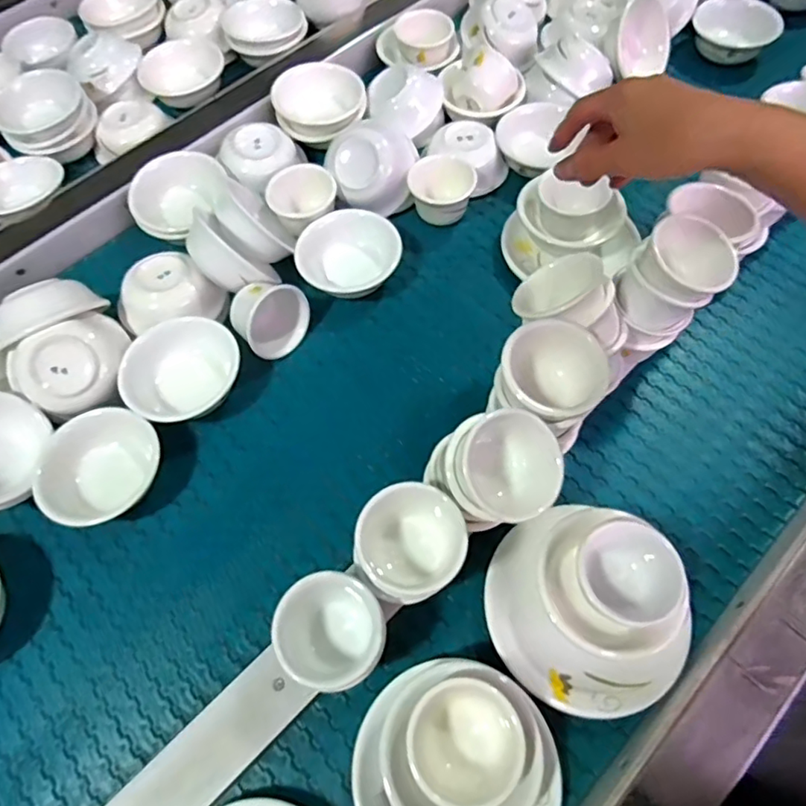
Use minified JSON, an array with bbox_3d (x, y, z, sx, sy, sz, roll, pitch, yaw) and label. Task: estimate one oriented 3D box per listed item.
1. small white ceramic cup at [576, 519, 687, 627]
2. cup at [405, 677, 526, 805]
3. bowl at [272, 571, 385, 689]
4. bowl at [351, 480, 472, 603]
[{"bbox_3d":[0.190,0.137,0.465,0.078,0.038,0.081,-1,88,33],"label":"small white ceramic cup"},{"bbox_3d":[0.044,0.241,0.402,0.075,0.054,0.077,-1,65,2],"label":"cup"},{"bbox_3d":[-0.052,0.171,0.423,0.079,0.052,0.075,-1,65,2],"label":"bowl"},{"bbox_3d":[0.006,0.101,0.416,0.075,0.051,0.074,-1,65,2],"label":"bowl"}]

